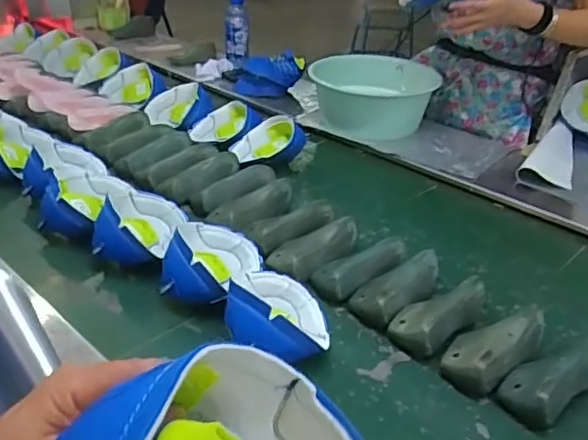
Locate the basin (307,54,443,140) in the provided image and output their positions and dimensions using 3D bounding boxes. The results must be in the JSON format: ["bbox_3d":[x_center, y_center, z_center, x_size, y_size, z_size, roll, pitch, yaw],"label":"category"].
[{"bbox_3d":[0.200,-0.325,1.500,0.286,0.124,0.286,1,31,-1],"label":"basin"}]

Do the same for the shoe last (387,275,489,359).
[{"bbox_3d":[0.208,0.124,0.833,0.160,0.060,0.078,-26,41,-38],"label":"shoe last"}]

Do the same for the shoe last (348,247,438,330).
[{"bbox_3d":[0.157,0.096,0.876,0.161,0.055,0.077,-24,40,-36],"label":"shoe last"}]

